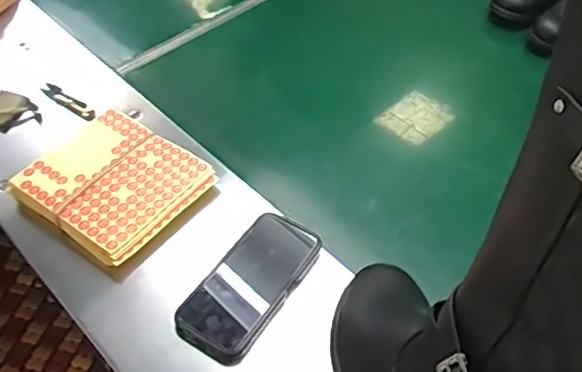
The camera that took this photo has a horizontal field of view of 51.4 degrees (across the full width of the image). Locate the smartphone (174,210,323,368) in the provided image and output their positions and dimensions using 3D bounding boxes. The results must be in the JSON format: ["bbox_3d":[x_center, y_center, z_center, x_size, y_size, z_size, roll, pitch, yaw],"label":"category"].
[{"bbox_3d":[-0.041,0.099,0.627,0.080,0.011,0.171,30,57,15],"label":"smartphone"}]

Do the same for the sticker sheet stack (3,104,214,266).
[{"bbox_3d":[-0.206,-0.008,0.704,0.178,0.025,0.163,30,57,23],"label":"sticker sheet stack"}]

